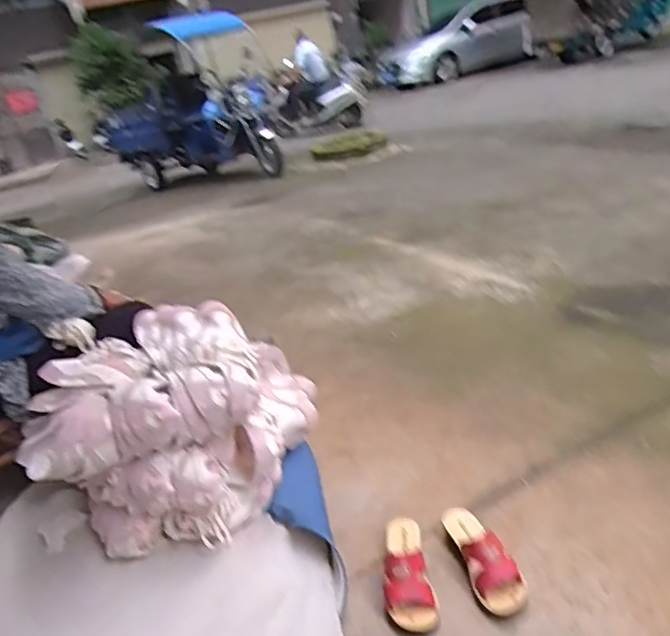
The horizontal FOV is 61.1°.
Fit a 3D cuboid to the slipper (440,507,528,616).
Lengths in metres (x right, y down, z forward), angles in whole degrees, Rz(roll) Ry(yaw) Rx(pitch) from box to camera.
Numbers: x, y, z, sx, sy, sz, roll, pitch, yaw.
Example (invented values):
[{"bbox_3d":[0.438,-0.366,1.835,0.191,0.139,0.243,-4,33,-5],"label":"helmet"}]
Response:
[{"bbox_3d":[0.261,0.408,1.001,0.081,0.074,0.219,-10,23,-6],"label":"slipper"}]

